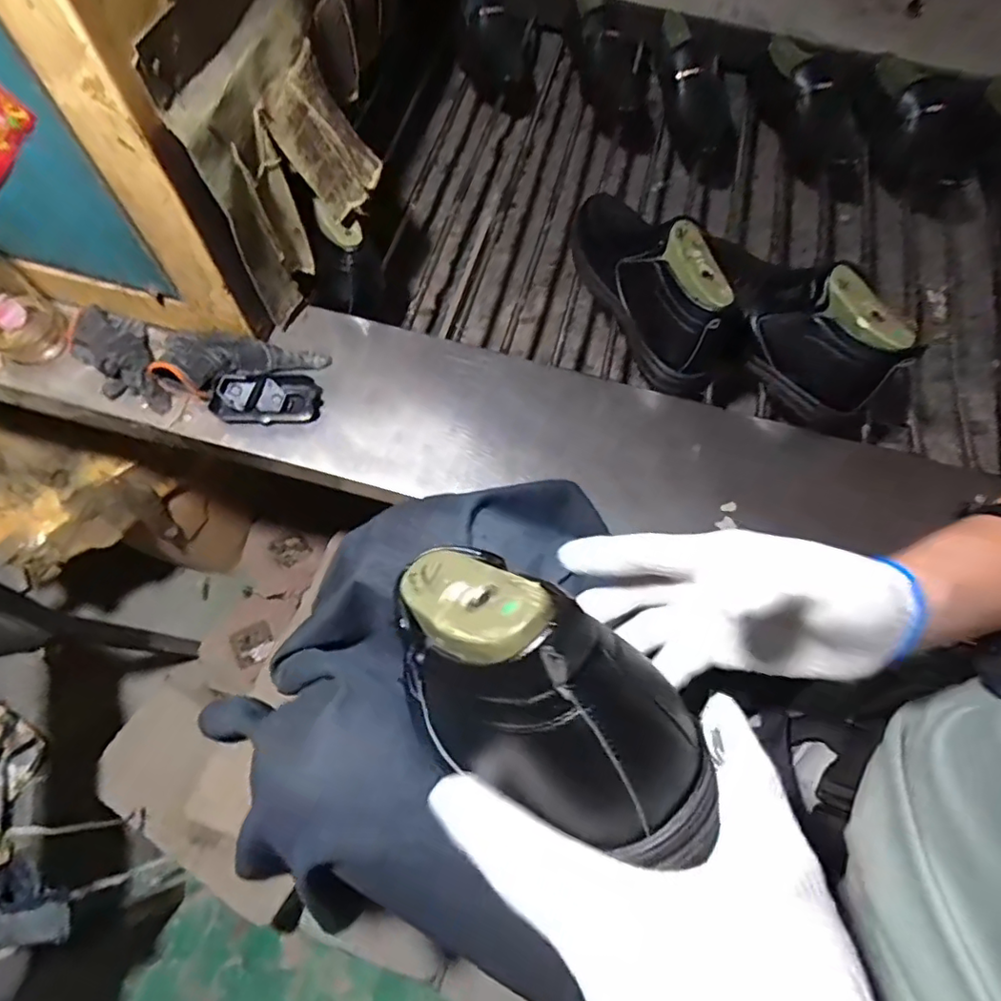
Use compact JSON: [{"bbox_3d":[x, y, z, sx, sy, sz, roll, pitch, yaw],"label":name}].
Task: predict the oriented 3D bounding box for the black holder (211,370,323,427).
[{"bbox_3d":[-0.264,-0.117,0.660,0.114,0.026,0.060,-1,69,-2],"label":"black holder"}]

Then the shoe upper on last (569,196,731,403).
[{"bbox_3d":[0.180,-0.280,0.723,0.103,0.160,0.294,-33,73,-13],"label":"shoe upper on last"}]

